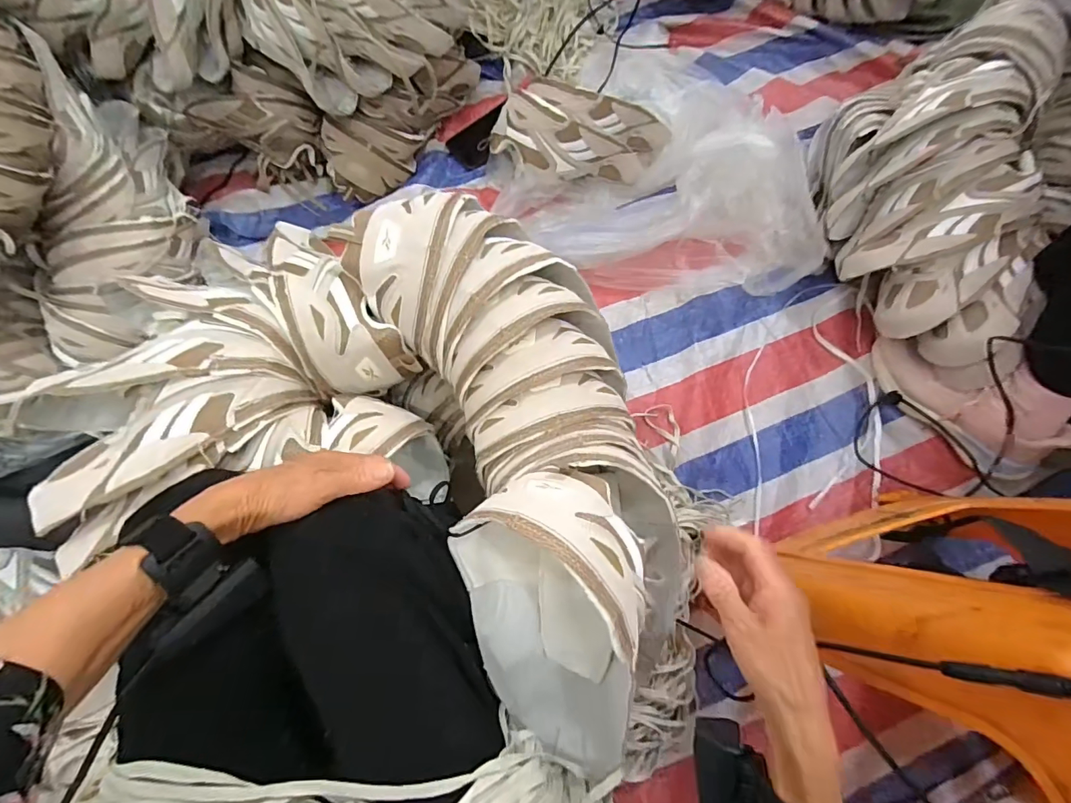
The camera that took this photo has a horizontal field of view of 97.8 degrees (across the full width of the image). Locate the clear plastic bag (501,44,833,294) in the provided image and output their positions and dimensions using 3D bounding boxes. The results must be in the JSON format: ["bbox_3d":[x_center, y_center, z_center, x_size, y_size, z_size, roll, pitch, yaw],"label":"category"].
[{"bbox_3d":[0.184,-0.411,0.768,0.472,0.138,0.498,-9,75,-4],"label":"clear plastic bag"}]

